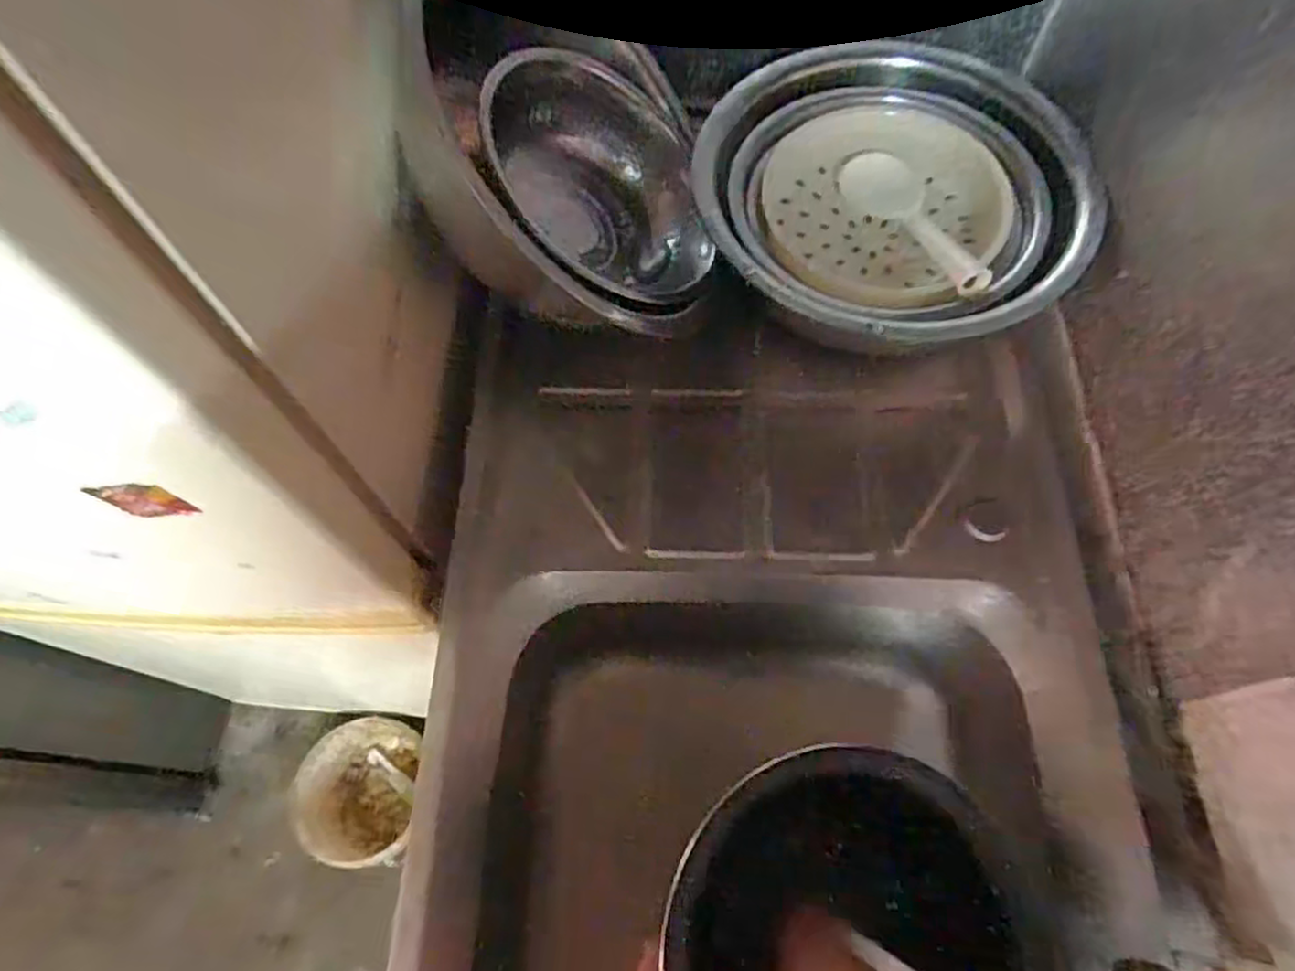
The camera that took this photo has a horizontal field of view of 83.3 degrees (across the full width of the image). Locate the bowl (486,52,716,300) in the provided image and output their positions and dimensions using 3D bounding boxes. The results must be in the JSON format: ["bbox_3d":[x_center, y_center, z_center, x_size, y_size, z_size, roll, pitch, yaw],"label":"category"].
[{"bbox_3d":[-0.042,-0.277,0.653,0.160,0.238,0.085,-59,39,11],"label":"bowl"}]

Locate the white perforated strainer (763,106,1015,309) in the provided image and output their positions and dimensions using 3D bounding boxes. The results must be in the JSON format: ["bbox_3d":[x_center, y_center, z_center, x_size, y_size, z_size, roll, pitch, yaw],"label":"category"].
[{"bbox_3d":[0.216,-0.259,0.669,0.206,0.053,0.227,-37,70,-14],"label":"white perforated strainer"}]

